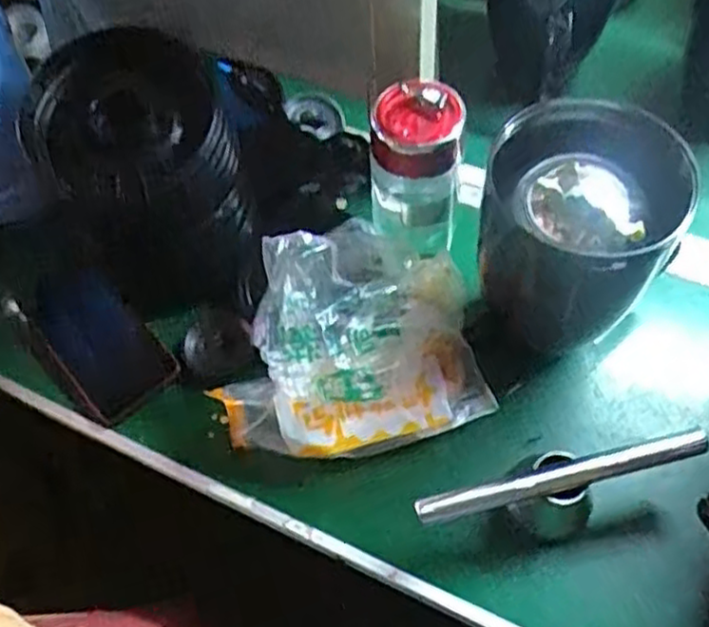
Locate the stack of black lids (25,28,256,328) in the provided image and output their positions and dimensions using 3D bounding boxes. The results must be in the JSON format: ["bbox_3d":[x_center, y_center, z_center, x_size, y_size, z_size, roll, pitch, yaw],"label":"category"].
[{"bbox_3d":[-0.168,-0.115,0.617,0.142,0.191,0.141,-28,61,-13],"label":"stack of black lids"}]

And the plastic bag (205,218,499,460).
[{"bbox_3d":[-0.008,0.008,0.554,0.204,0.106,0.165,-17,59,-6],"label":"plastic bag"}]

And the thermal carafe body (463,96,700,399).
[{"bbox_3d":[0.154,-0.045,0.547,0.122,0.176,0.134,9,60,9],"label":"thermal carafe body"}]

